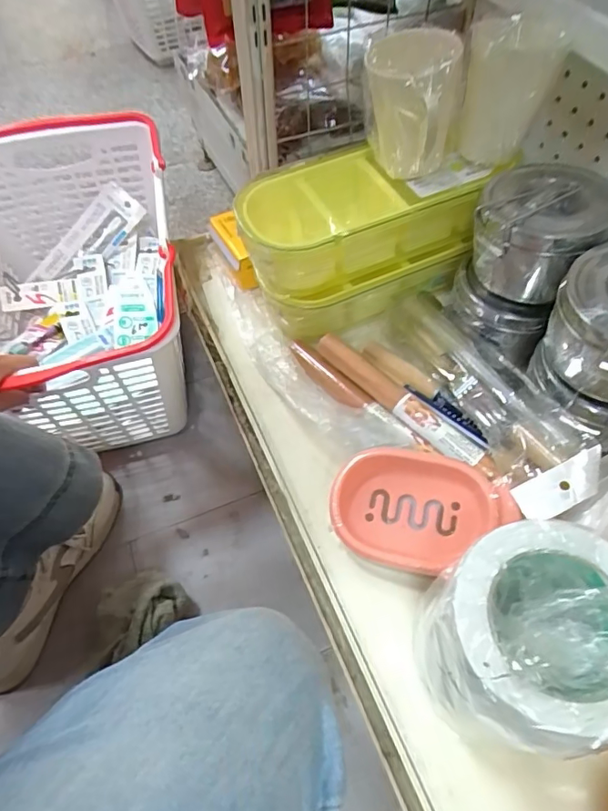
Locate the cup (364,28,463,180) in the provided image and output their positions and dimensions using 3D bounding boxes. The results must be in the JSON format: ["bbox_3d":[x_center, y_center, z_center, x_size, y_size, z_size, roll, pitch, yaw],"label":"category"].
[{"bbox_3d":[0.094,-0.265,0.469,0.080,0.121,0.086,-1,57,2],"label":"cup"}]

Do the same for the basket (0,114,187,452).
[{"bbox_3d":[-0.317,-0.145,0.660,0.302,0.210,0.408,-11,58,-5],"label":"basket"}]

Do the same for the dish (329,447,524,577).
[{"bbox_3d":[0.103,0.092,0.458,0.149,0.026,0.107,8,70,20],"label":"dish"}]

